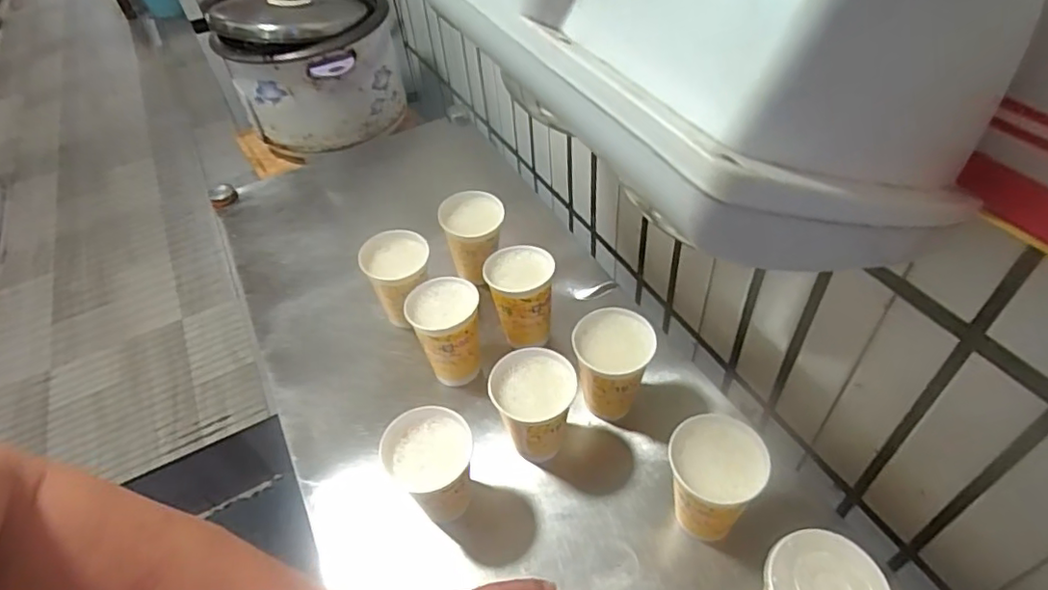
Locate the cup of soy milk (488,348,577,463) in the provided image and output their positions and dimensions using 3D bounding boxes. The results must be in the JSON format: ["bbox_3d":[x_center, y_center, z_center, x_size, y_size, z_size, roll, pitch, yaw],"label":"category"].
[{"bbox_3d":[0.012,0.112,0.573,0.076,0.103,0.074,-3,47,3],"label":"cup of soy milk"}]

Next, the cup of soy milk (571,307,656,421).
[{"bbox_3d":[0.090,0.077,0.610,0.075,0.112,0.074,-3,47,3],"label":"cup of soy milk"}]

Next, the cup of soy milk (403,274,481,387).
[{"bbox_3d":[-0.081,0.041,0.650,0.071,0.103,0.075,-3,47,3],"label":"cup of soy milk"}]

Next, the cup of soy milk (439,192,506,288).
[{"bbox_3d":[-0.060,-0.064,0.752,0.075,0.107,0.080,-3,47,3],"label":"cup of soy milk"}]

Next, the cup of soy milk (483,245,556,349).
[{"bbox_3d":[-0.002,0.004,0.680,0.072,0.102,0.078,-3,47,3],"label":"cup of soy milk"}]

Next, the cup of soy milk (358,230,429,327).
[{"bbox_3d":[-0.143,-0.014,0.700,0.073,0.097,0.076,-3,47,3],"label":"cup of soy milk"}]

